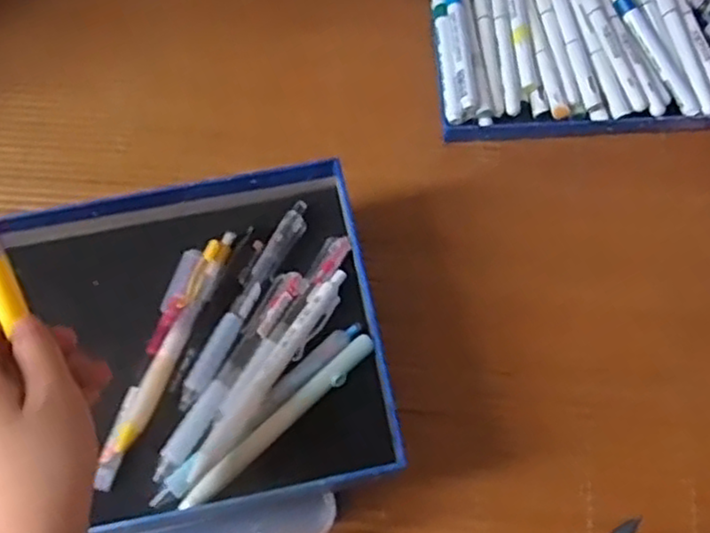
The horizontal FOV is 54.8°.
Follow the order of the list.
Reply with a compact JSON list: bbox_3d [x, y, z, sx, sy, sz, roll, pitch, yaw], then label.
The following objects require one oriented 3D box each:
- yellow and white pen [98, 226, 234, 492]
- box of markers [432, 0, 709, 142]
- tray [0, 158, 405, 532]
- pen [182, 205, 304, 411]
[{"bbox_3d":[-0.102,0.046,0.381,0.013,0.015,0.154,17,68,10],"label":"yellow and white pen"},{"bbox_3d":[0.196,-0.190,0.521,0.265,0.042,0.190,-2,64,3],"label":"box of markers"},{"bbox_3d":[-0.123,0.042,0.381,0.265,0.030,0.191,-11,66,-2],"label":"tray"},{"bbox_3d":[-0.062,0.019,0.398,0.014,0.013,0.138,23,69,12],"label":"pen"}]

